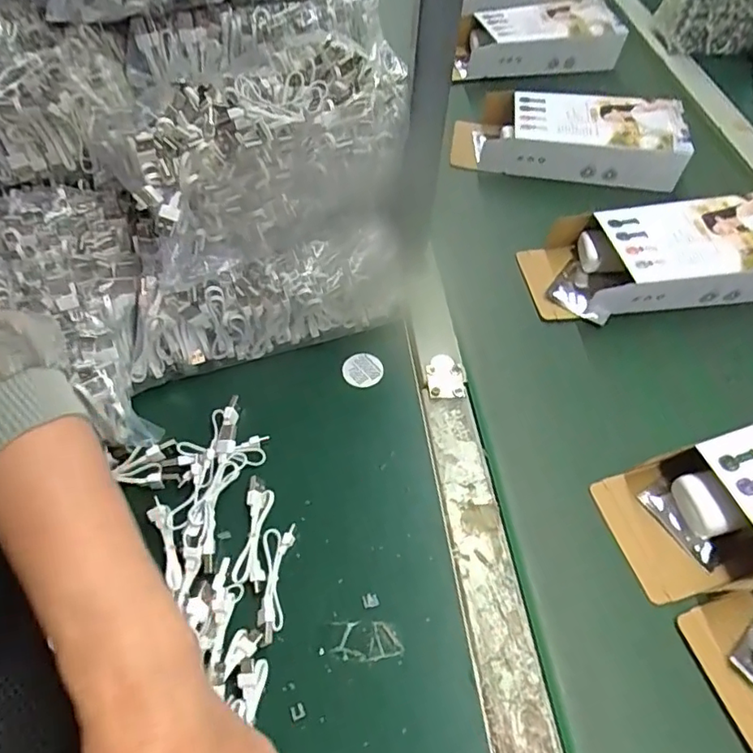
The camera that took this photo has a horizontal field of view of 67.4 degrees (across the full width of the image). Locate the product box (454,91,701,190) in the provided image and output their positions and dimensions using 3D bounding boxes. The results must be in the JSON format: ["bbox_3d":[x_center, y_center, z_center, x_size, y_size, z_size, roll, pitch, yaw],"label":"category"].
[{"bbox_3d":[0.220,-0.278,0.658,0.260,0.062,0.112,9,56,7],"label":"product box"}]

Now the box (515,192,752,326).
[{"bbox_3d":[0.278,-0.111,0.543,0.255,0.059,0.112,-6,55,-3],"label":"box"}]

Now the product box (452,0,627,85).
[{"bbox_3d":[0.218,-0.477,0.797,0.224,0.061,0.106,-9,56,-7],"label":"product box"}]

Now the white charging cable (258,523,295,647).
[{"bbox_3d":[-0.070,0.139,0.379,0.021,0.010,0.075,1,55,2],"label":"white charging cable"}]

